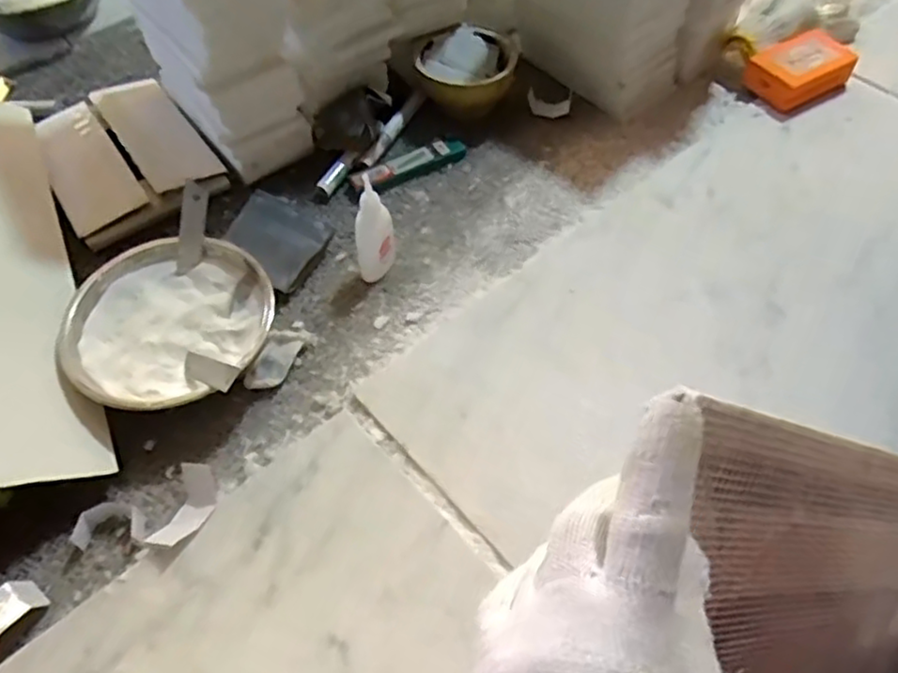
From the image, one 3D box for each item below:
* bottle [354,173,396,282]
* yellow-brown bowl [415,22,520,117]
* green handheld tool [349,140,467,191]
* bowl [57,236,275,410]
[{"bbox_3d":[-0.061,-0.086,0.548,0.031,0.091,0.031,-7,56,-3],"label":"bottle"},{"bbox_3d":[0.018,-0.259,0.686,0.094,0.050,0.095,8,56,7],"label":"yellow-brown bowl"},{"bbox_3d":[-0.037,-0.162,0.650,0.112,0.007,0.027,-21,58,-13],"label":"green handheld tool"},{"bbox_3d":[-0.209,-0.006,0.517,0.127,0.049,0.146,22,59,15],"label":"bowl"}]

